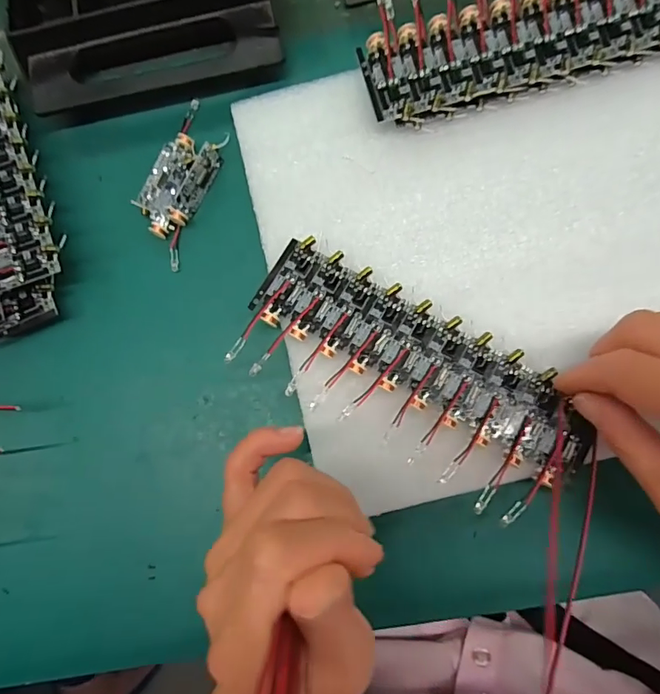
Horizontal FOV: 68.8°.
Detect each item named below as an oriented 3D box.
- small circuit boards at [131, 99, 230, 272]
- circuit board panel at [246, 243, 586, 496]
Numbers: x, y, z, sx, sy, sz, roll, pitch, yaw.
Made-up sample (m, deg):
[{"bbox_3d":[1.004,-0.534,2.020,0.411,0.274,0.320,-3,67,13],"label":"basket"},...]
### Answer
[{"bbox_3d":[-0.079,-0.089,0.253,0.030,0.014,0.088,19,82,7],"label":"small circuit boards"},{"bbox_3d":[0.042,0.003,0.221,0.160,0.008,0.047,31,85,8],"label":"circuit board panel"}]

